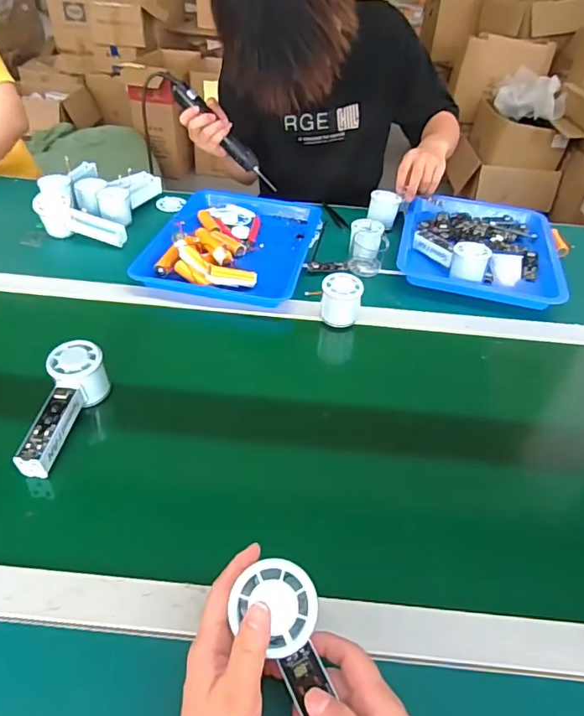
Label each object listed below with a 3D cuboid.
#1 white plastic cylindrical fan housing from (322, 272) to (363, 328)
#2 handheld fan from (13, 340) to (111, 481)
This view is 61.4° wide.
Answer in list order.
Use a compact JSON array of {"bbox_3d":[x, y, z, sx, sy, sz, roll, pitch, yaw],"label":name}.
[{"bbox_3d":[0.070,-0.081,0.704,0.054,0.062,0.053,3,41,-2],"label":"white plastic cylindrical fan housing"},{"bbox_3d":[-0.247,0.057,0.531,0.052,0.052,0.152,8,54,3],"label":"handheld fan"}]

